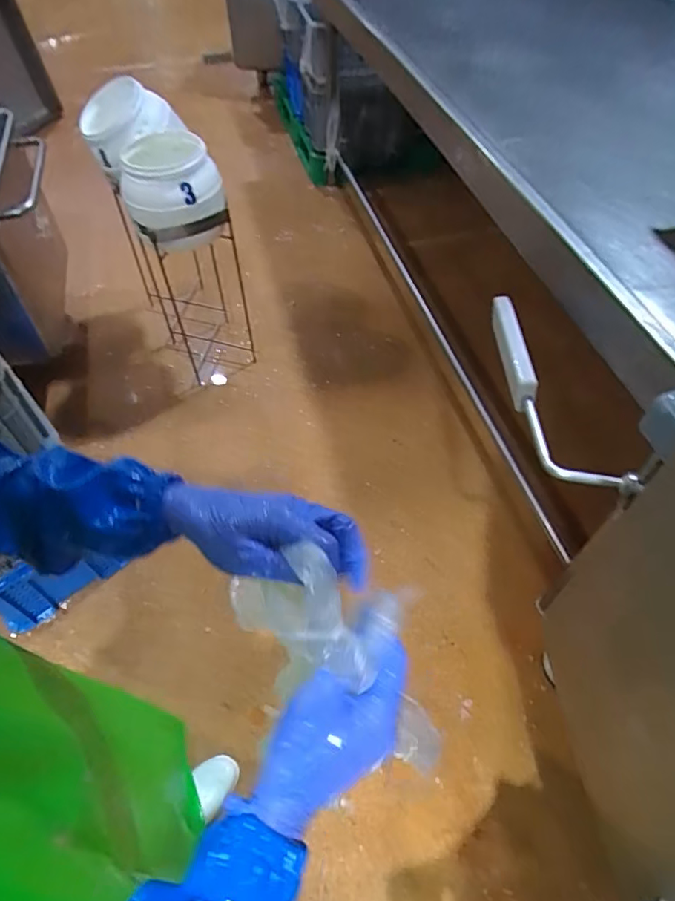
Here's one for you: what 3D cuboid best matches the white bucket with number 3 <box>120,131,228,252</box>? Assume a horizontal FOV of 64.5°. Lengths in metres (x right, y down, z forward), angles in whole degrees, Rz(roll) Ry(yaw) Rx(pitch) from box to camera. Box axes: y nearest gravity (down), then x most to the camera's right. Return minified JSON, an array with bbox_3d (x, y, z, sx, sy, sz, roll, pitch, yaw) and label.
[{"bbox_3d":[-0.457,-0.716,1.476,0.256,0.236,0.269,0,54,0],"label":"white bucket with number 3"}]

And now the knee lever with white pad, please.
[{"bbox_3d":[0.343,-0.102,0.908,0.110,0.048,0.447,-9,54,-6],"label":"knee lever with white pad"}]

